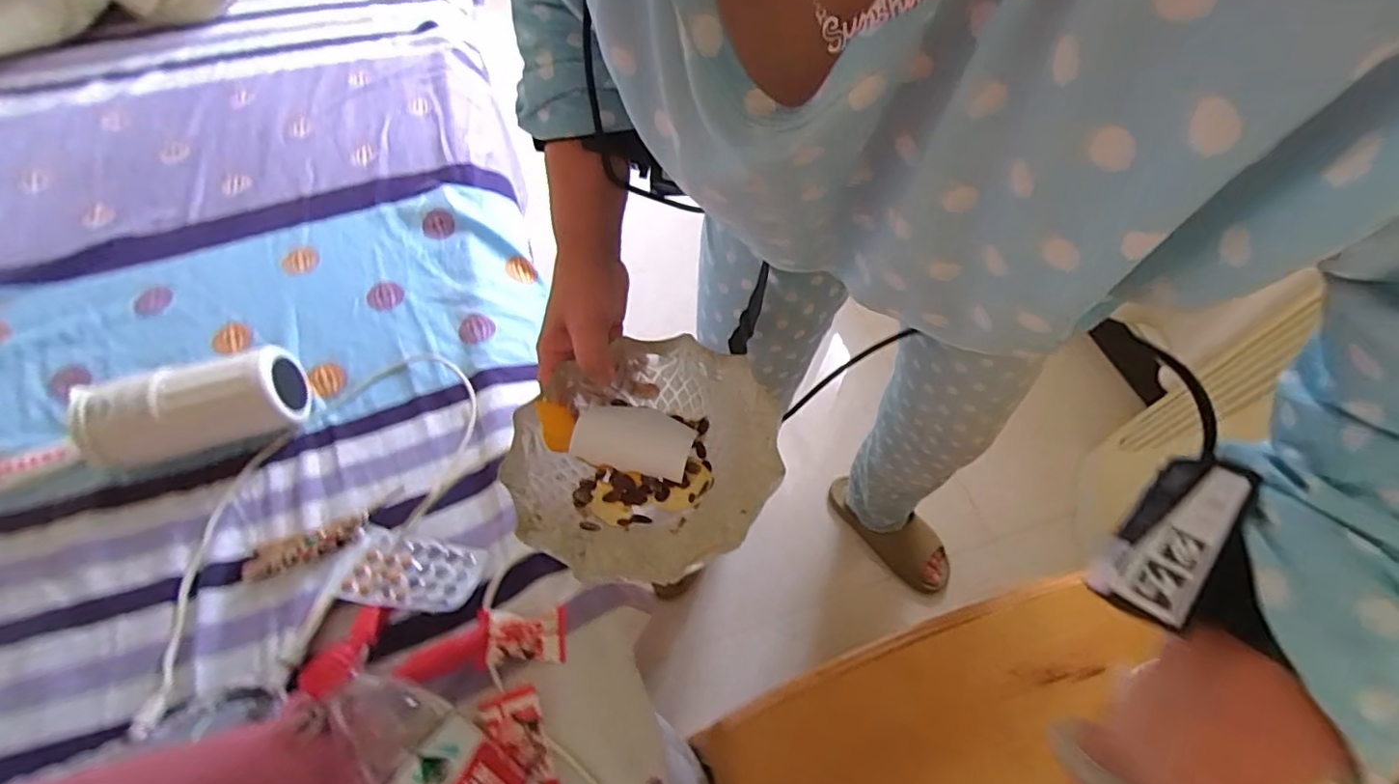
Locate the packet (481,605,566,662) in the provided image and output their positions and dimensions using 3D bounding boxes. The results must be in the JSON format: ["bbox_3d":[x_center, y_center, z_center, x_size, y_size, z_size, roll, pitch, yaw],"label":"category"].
[{"bbox_3d":[-0.129,0.176,0.438,0.059,0.020,0.036,0,59,-5],"label":"packet"}]

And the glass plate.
[{"bbox_3d":[-0.036,0.039,0.387,0.163,0.047,0.165,0,56,0],"label":"glass plate"}]

